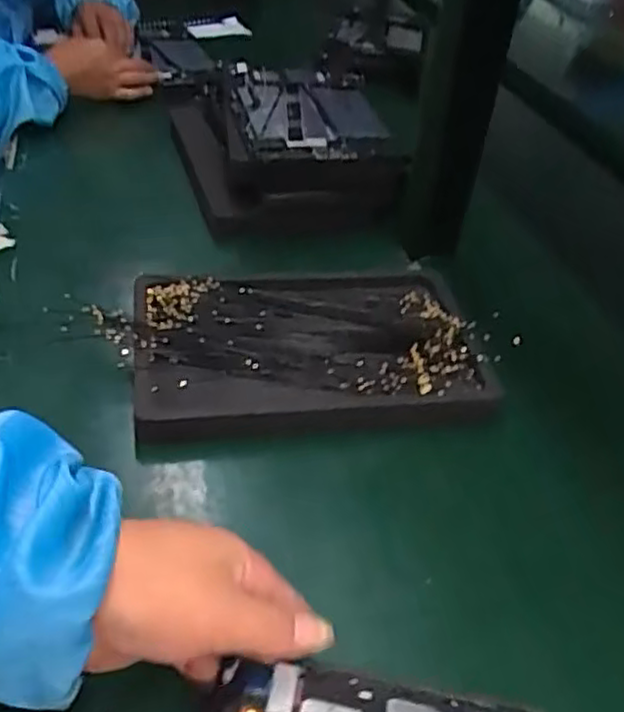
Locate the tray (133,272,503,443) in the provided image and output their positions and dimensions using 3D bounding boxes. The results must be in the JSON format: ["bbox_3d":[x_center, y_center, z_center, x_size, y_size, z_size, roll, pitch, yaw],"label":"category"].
[{"bbox_3d":[-0.003,-0.009,0.503,0.236,0.031,0.161,-6,41,-11],"label":"tray"}]

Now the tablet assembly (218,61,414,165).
[{"bbox_3d":[-0.005,-0.236,0.684,0.155,0.026,0.187,0,49,-15],"label":"tablet assembly"}]

